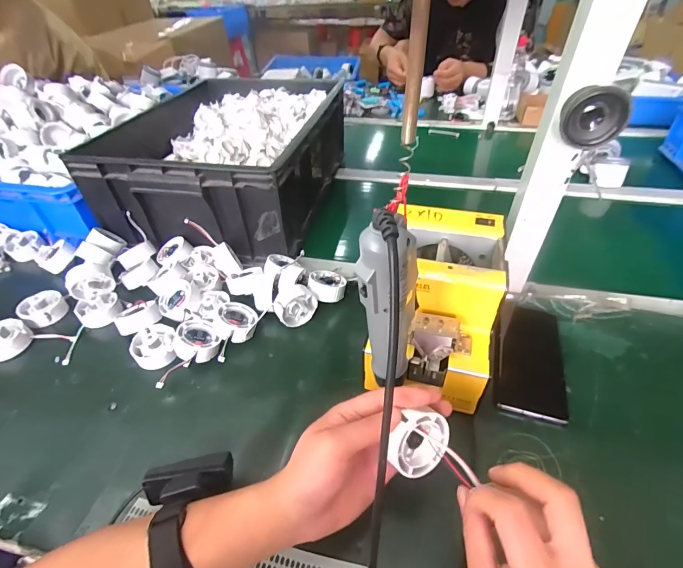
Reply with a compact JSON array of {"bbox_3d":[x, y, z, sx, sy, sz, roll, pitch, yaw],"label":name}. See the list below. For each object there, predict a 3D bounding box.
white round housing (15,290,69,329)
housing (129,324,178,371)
[{"bbox_3d":[-0.434,0.038,0.539,0.056,0.032,0.056,-2,43,1],"label":"white round housing"},{"bbox_3d":[-0.243,0.080,0.477,0.051,0.031,0.062,-21,46,-19],"label":"housing"}]

